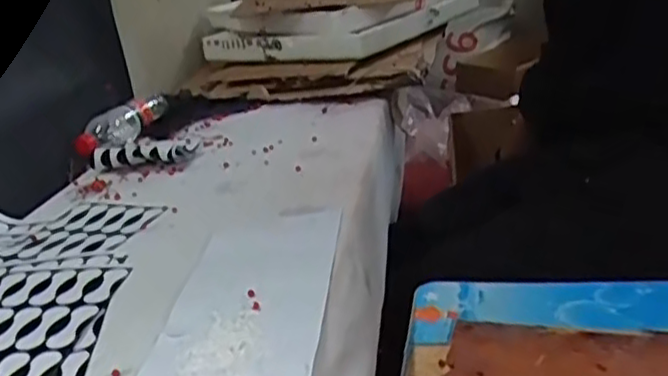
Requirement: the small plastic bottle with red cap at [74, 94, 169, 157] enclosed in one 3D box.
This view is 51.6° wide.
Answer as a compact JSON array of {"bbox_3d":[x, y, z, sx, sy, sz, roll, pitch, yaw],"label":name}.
[{"bbox_3d":[-0.372,-0.113,1.220,0.057,0.057,0.226,2,22,22],"label":"small plastic bottle with red cap"}]

